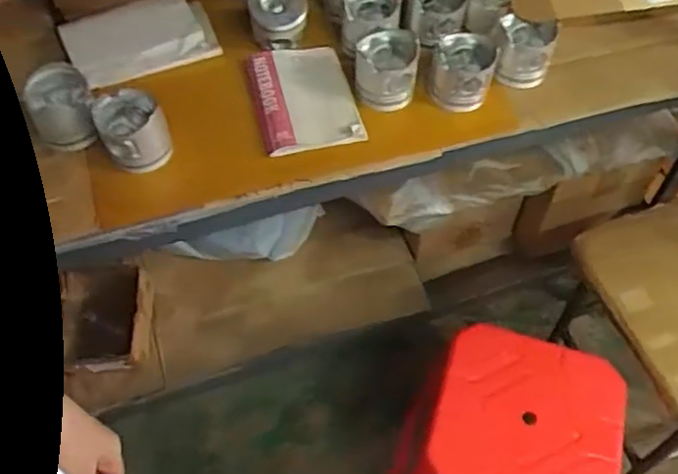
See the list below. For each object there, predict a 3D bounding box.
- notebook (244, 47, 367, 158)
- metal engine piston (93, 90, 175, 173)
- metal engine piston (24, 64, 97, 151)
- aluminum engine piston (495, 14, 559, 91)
[{"bbox_3d":[-0.055,-0.215,1.039,0.145,0.020,0.206,-11,56,-8],"label":"notebook"},{"bbox_3d":[-0.288,-0.148,0.960,0.091,0.090,0.099,0,56,0],"label":"metal engine piston"},{"bbox_3d":[-0.407,-0.189,1.000,0.087,0.082,0.091,-19,58,-13],"label":"metal engine piston"},{"bbox_3d":[0.284,-0.285,1.055,0.085,0.077,0.081,15,57,10],"label":"aluminum engine piston"}]

